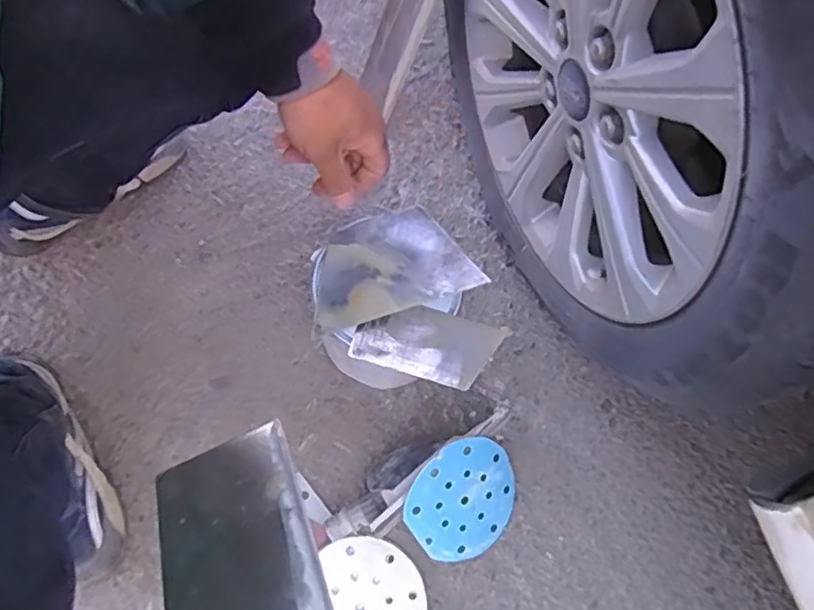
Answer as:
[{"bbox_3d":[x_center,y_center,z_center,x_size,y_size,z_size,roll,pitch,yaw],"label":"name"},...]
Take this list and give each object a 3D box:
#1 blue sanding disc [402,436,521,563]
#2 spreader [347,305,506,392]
[{"bbox_3d":[0.064,0.215,0.719,0.134,0.011,0.130,-4,100,-25],"label":"blue sanding disc"},{"bbox_3d":[0.018,0.038,0.651,0.138,0.009,0.068,16,73,2],"label":"spreader"}]

